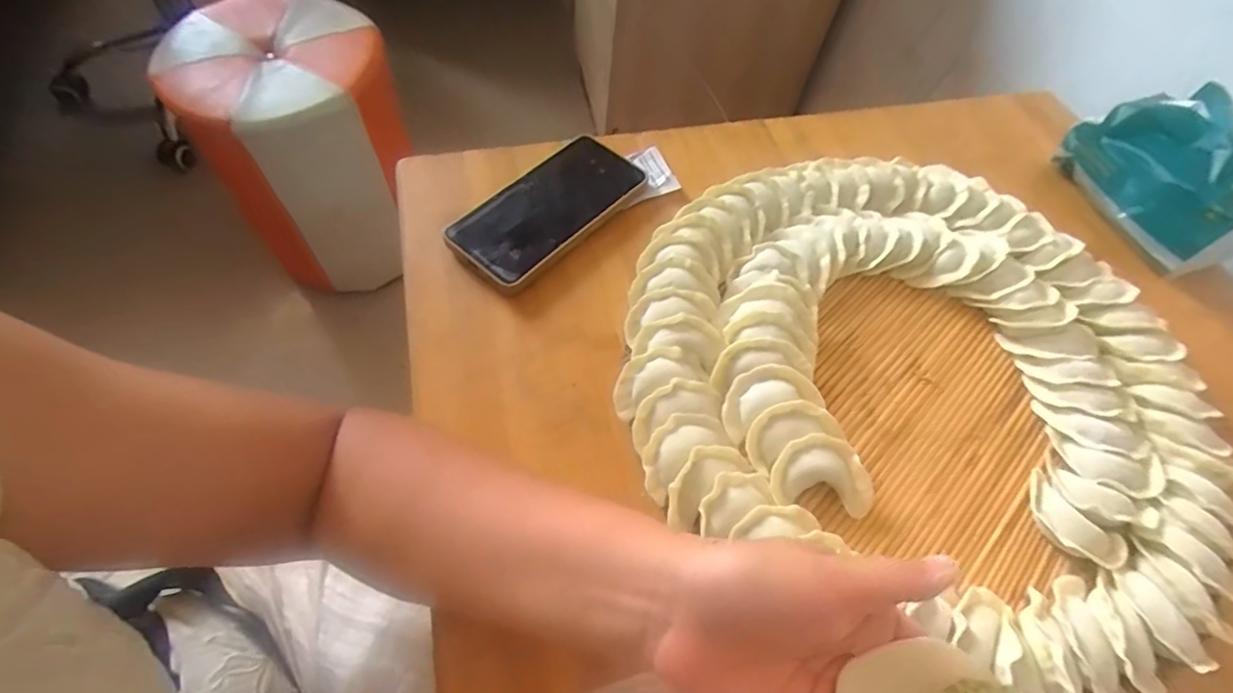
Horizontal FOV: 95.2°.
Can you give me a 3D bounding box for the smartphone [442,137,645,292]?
[{"bbox_3d":[-0.051,-0.114,0.456,0.079,0.016,0.170,38,64,16],"label":"smartphone"}]

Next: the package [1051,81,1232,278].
[{"bbox_3d":[0.467,-0.142,0.477,0.093,0.081,0.145,-5,61,-8],"label":"package"}]

